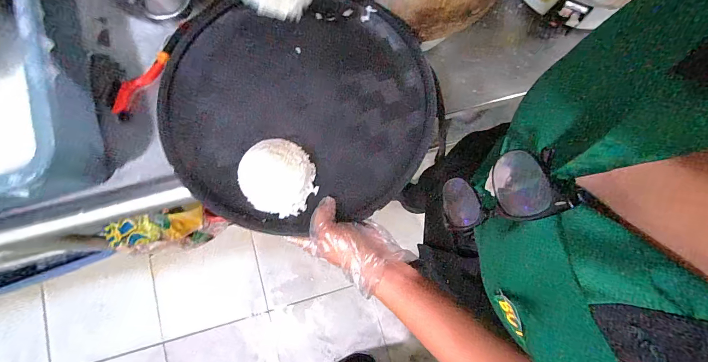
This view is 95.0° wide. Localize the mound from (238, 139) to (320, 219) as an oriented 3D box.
[{"bbox_3d":[-0.091,-0.007,0.383,0.087,0.049,0.085,0,77,-1],"label":"mound"}]

